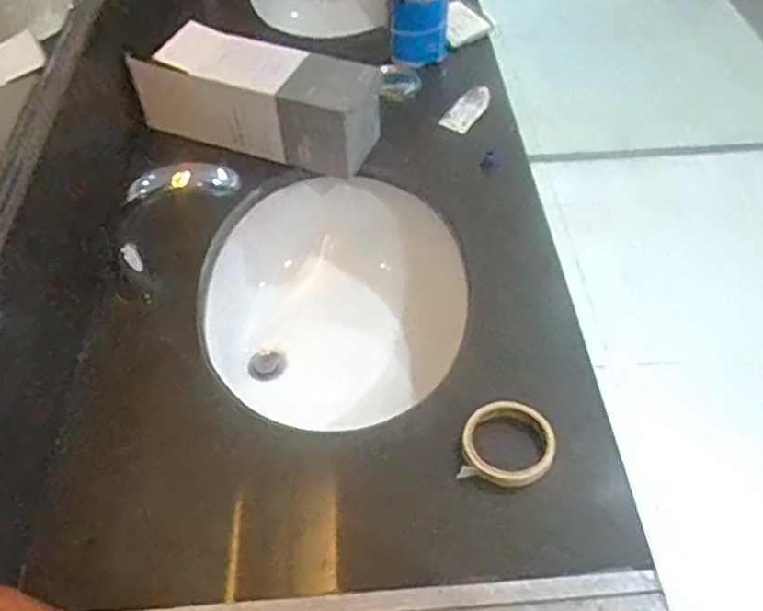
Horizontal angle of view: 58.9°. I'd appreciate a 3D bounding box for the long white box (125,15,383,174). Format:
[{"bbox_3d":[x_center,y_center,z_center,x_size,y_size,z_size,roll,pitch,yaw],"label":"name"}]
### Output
[{"bbox_3d":[-0.175,-0.298,0.971,0.351,0.143,0.114,17,53,15],"label":"long white box"}]

